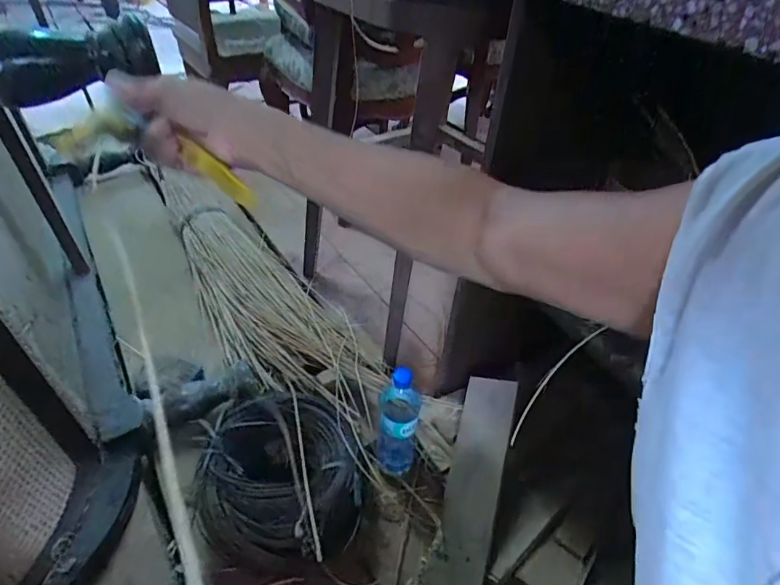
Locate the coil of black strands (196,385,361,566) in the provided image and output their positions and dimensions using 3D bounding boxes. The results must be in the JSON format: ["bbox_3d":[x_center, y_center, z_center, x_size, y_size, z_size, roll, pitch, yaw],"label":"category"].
[{"bbox_3d":[-0.181,0.296,0.836,0.275,0.114,0.275,4,40,2],"label":"coil of black strands"}]

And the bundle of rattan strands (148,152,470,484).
[{"bbox_3d":[-0.249,0.057,1.173,0.278,0.121,0.982,-25,47,-29],"label":"bundle of rattan strands"}]

